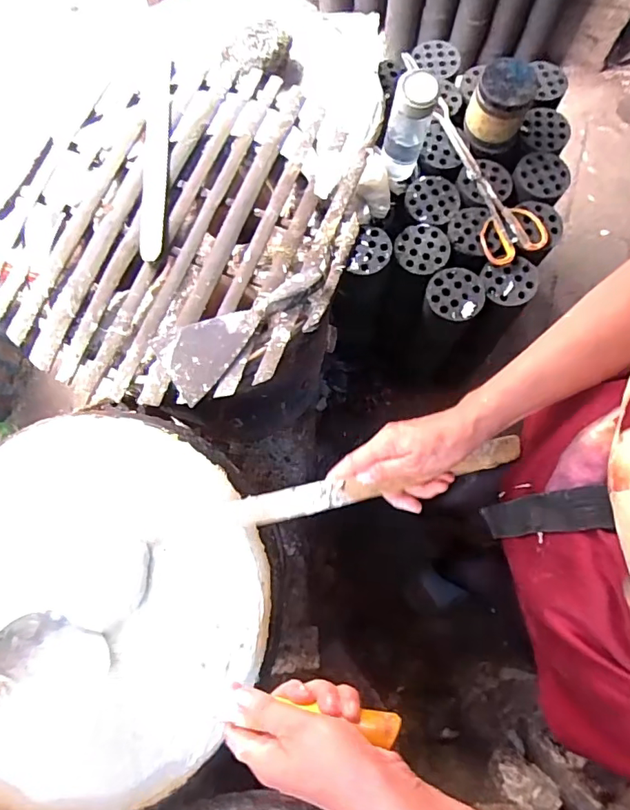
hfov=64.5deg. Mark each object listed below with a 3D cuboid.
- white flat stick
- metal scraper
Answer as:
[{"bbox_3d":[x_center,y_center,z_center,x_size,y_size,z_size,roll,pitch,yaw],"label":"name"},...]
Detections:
[{"bbox_3d":[-0.220,-0.361,0.691,0.036,0.016,0.376,-7,63,0],"label":"white flat stick"},{"bbox_3d":[-0.086,-0.096,0.584,0.203,0.022,0.088,-34,78,-6],"label":"metal scraper"}]

